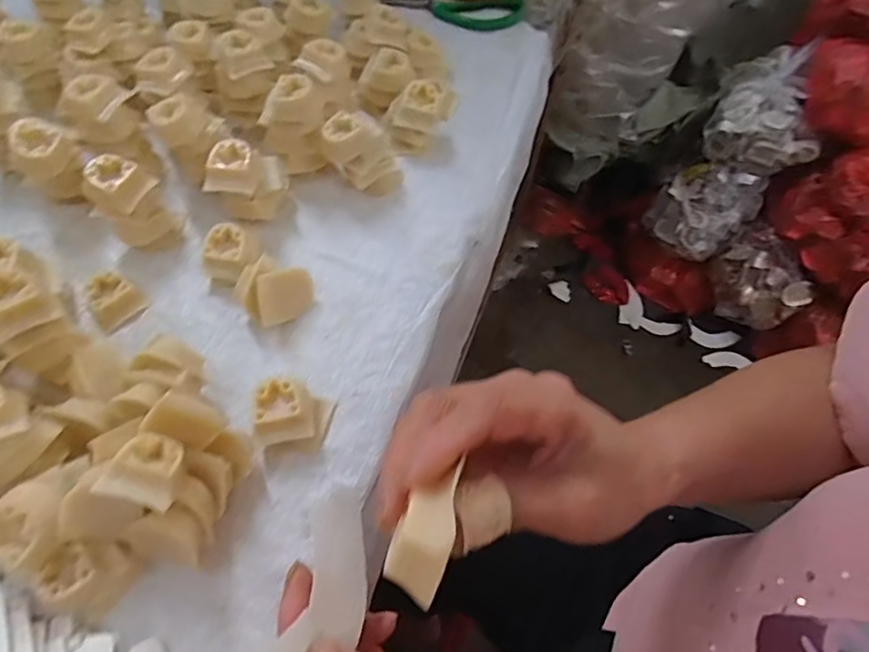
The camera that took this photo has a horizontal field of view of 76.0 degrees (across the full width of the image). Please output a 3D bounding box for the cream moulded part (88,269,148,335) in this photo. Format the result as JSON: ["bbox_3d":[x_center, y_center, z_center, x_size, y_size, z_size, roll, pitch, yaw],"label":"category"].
[{"bbox_3d":[-0.243,-0.021,0.418,0.037,0.018,0.036,38,66,18],"label":"cream moulded part"}]

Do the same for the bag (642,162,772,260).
[{"bbox_3d":[0.566,-0.245,1.165,0.180,0.203,0.074,31,19,-1],"label":"bag"}]

